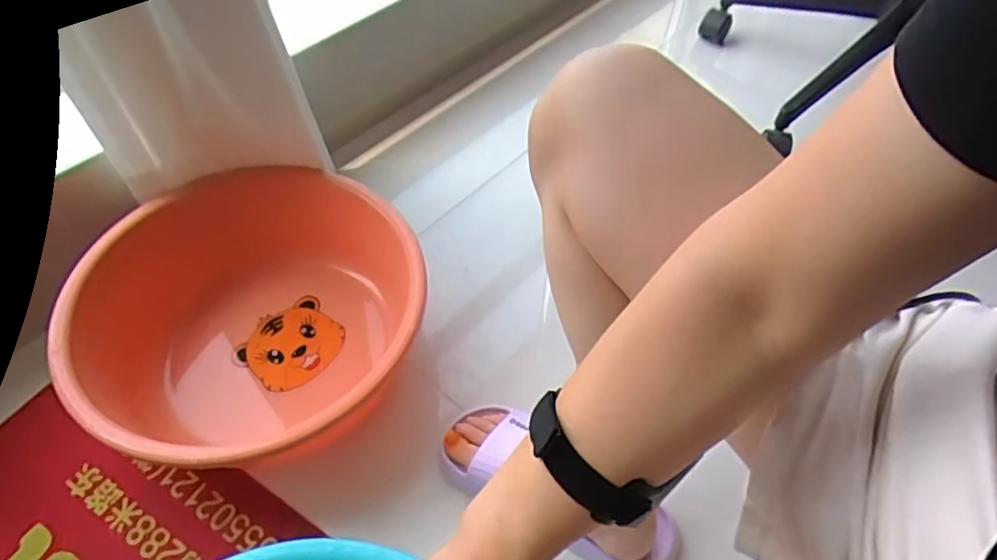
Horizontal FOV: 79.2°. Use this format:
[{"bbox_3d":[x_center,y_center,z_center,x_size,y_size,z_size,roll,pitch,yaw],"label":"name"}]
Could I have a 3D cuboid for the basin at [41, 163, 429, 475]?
[{"bbox_3d":[-0.255,0.050,0.672,0.333,0.150,0.337,1,53,-1],"label":"basin"}]

